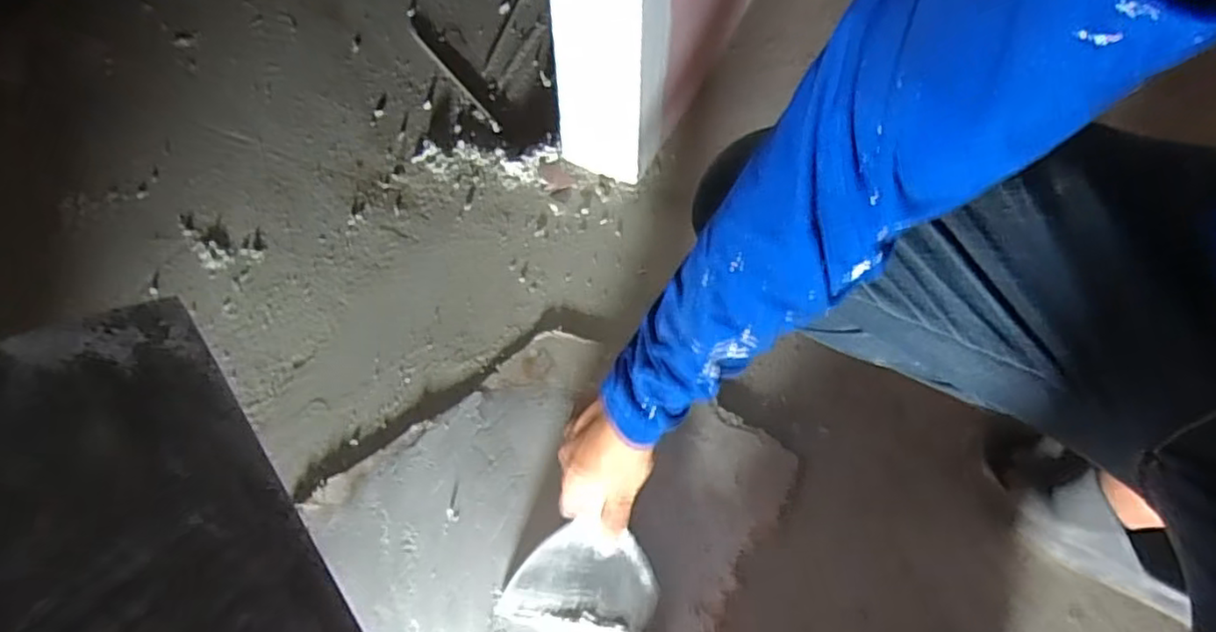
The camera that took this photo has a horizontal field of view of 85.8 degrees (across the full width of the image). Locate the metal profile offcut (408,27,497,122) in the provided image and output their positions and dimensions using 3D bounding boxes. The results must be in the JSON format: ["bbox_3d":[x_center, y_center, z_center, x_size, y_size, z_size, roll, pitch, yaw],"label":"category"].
[{"bbox_3d":[-0.224,-0.345,0.935,0.019,0.014,0.257,-32,64,-18],"label":"metal profile offcut"}]

